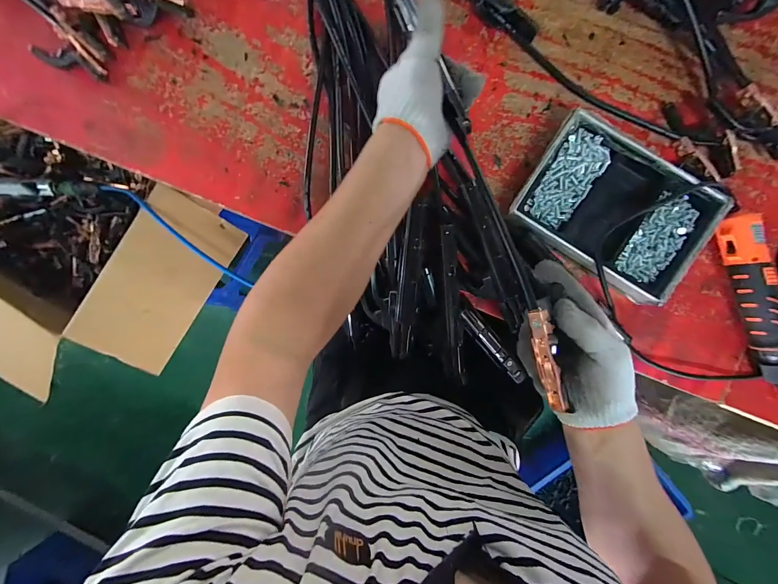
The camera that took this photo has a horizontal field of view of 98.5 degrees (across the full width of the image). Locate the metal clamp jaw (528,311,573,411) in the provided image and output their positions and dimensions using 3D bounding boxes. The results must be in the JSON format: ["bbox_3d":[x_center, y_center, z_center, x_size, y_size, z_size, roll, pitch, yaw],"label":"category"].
[{"bbox_3d":[0.148,0.062,0.310,0.016,0.011,0.092,-14,92,4],"label":"metal clamp jaw"}]

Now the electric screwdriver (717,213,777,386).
[{"bbox_3d":[0.479,0.029,0.429,0.041,0.040,0.267,-21,90,3],"label":"electric screwdriver"}]

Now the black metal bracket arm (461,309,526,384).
[{"bbox_3d":[0.156,0.084,0.498,0.024,0.012,0.177,-42,118,5],"label":"black metal bracket arm"}]

